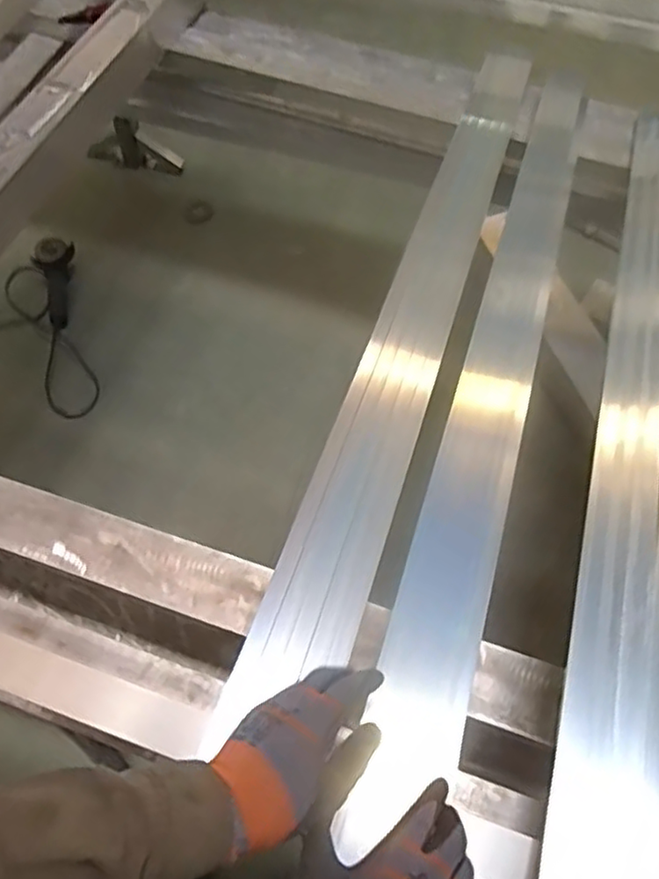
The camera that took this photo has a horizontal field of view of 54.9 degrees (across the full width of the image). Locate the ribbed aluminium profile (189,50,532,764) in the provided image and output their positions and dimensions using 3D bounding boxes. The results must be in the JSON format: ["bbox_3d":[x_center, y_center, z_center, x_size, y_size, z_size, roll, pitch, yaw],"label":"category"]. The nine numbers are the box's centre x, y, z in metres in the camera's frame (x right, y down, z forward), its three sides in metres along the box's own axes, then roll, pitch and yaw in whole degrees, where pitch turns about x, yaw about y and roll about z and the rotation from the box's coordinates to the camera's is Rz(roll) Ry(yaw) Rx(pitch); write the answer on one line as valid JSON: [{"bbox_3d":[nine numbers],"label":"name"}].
[{"bbox_3d":[0.153,-0.235,0.933,0.096,0.025,1.331,17,56,9],"label":"ribbed aluminium profile"}]

